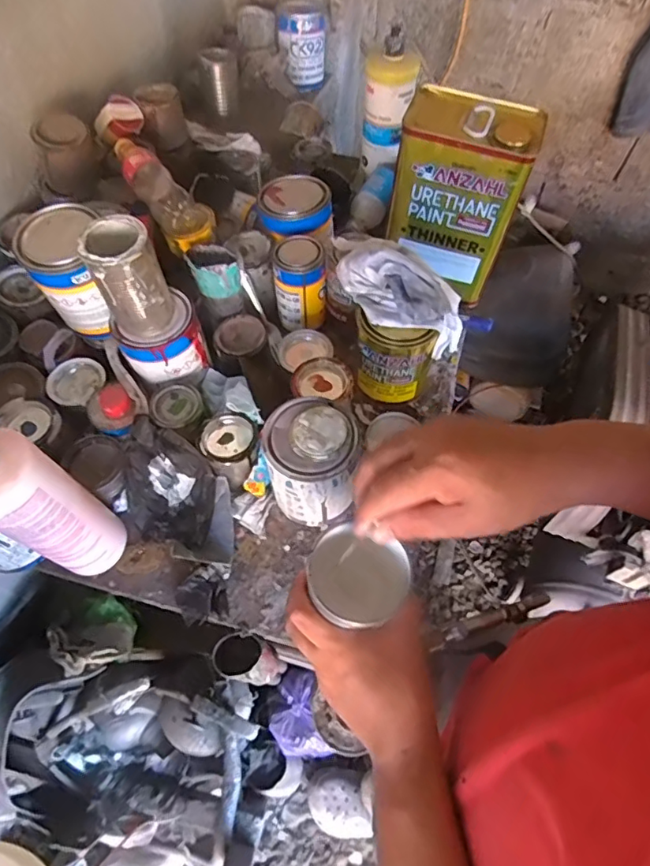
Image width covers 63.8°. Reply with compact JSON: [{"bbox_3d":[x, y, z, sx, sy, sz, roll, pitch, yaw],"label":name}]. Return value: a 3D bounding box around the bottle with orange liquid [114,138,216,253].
[{"bbox_3d":[-0.231,-0.351,0.727,0.073,0.060,0.216,-29,66,-17],"label":"bottle with orange liquid"}]

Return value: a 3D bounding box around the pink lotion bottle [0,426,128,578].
[{"bbox_3d":[-0.275,0.076,0.518,0.076,0.231,0.078,1,62,-2],"label":"pink lotion bottle"}]

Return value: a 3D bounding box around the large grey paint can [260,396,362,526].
[{"bbox_3d":[-0.016,0.034,0.605,0.101,0.136,0.101,1,62,-2],"label":"large grey paint can"}]

